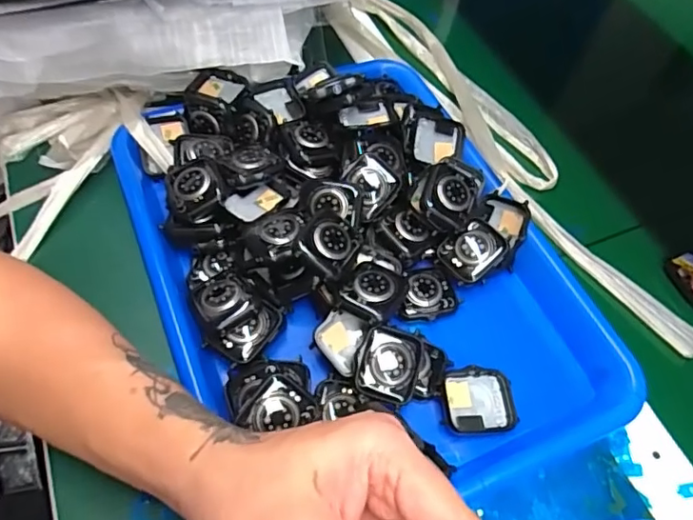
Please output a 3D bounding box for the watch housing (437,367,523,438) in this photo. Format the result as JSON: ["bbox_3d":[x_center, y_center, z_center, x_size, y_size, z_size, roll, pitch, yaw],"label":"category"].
[{"bbox_3d":[0.079,0.085,0.329,0.044,0.011,0.038,-1,56,-5],"label":"watch housing"}]

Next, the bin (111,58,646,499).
[{"bbox_3d":[0.003,-0.008,0.364,0.247,0.054,0.325,-19,59,-16],"label":"bin"}]

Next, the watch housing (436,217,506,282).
[{"bbox_3d":[0.086,-0.006,0.371,0.042,0.009,0.035,-35,78,-3],"label":"watch housing"}]

